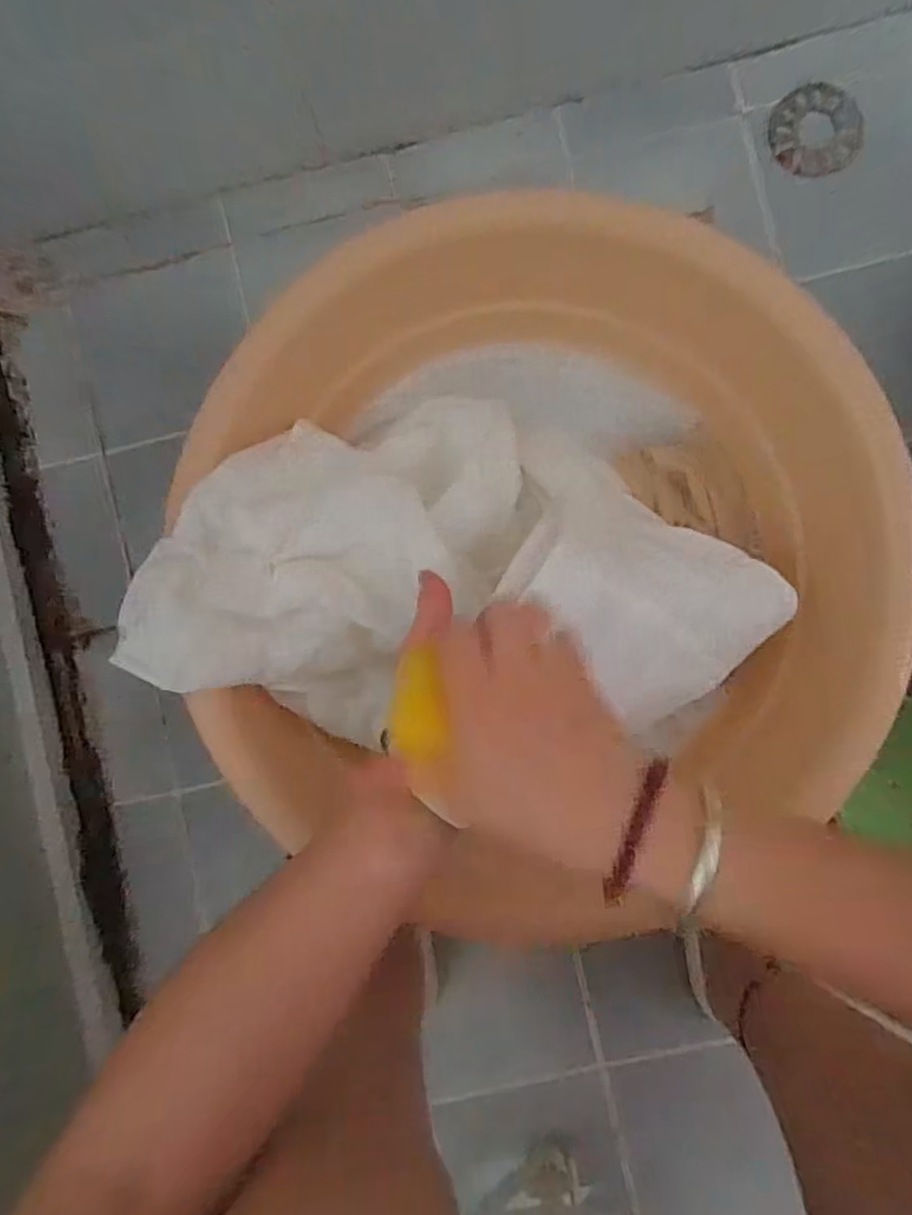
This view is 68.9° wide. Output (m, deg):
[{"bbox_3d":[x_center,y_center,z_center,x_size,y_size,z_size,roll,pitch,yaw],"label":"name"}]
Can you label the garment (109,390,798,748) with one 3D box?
[{"bbox_3d":[0.014,-0.031,0.445,0.414,0.141,0.207,0,88,-2],"label":"garment"}]

